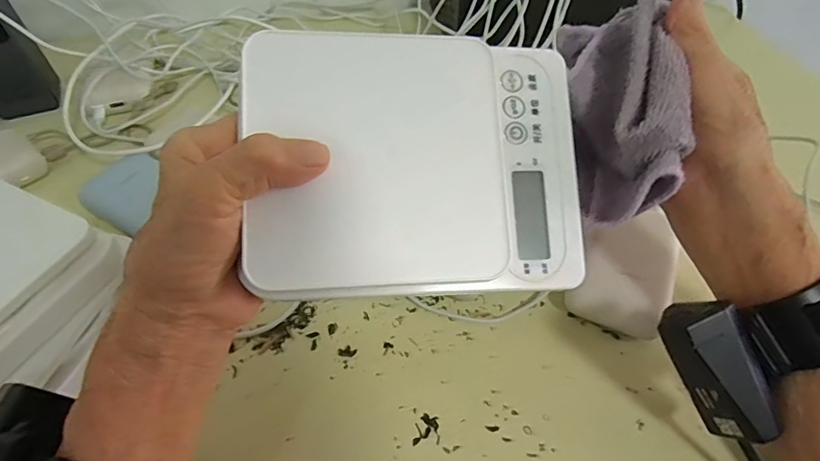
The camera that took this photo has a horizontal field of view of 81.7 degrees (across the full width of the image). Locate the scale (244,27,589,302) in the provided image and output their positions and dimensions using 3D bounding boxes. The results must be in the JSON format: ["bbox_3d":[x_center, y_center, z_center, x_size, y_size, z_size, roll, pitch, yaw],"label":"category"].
[{"bbox_3d":[0.008,-0.034,0.234,0.167,0.016,0.129,0,84,-14],"label":"scale"}]

